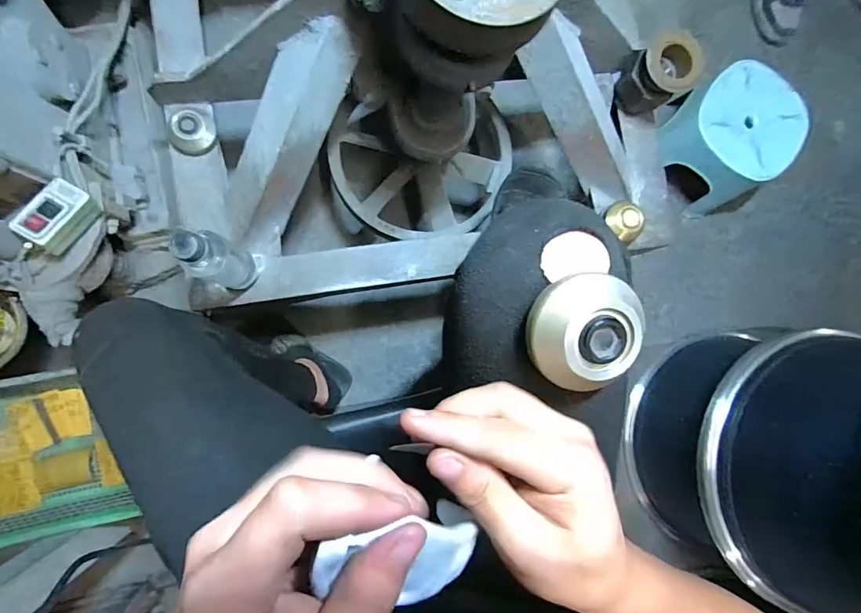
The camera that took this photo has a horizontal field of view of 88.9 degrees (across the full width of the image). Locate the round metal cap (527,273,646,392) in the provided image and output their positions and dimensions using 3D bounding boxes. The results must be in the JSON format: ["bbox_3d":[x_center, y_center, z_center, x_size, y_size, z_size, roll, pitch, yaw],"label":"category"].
[{"bbox_3d":[0.082,0.013,0.229,0.056,0.015,0.058,0,87,-8],"label":"round metal cap"}]

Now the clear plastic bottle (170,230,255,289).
[{"bbox_3d":[-0.261,-0.054,0.537,0.051,0.187,0.052,0,87,-8],"label":"clear plastic bottle"}]

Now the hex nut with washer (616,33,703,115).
[{"bbox_3d":[0.350,-0.358,0.684,0.082,0.096,0.086,-20,90,-8],"label":"hex nut with washer"}]

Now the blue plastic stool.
[{"bbox_3d":[0.621,-0.345,0.954,0.229,0.208,0.252,-23,90,-8],"label":"blue plastic stool"}]

